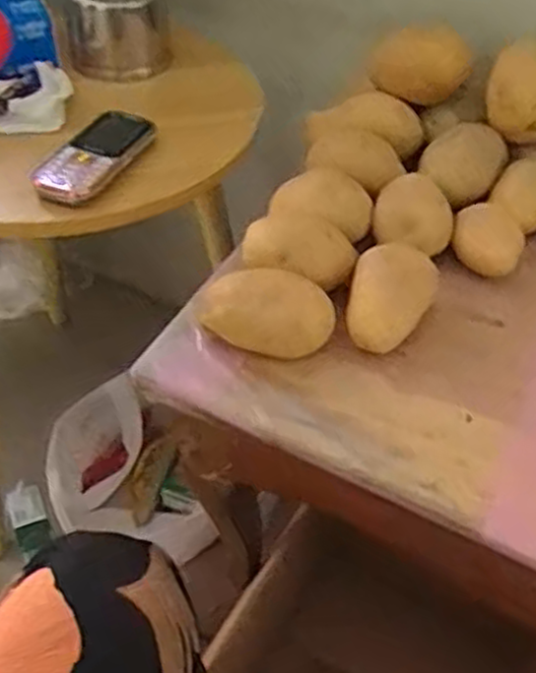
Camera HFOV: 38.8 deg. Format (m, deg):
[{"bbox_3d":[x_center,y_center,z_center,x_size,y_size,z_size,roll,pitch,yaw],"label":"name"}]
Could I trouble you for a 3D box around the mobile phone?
[{"bbox_3d":[-0.137,-0.149,0.620,0.057,0.018,0.124,18,48,14],"label":"mobile phone"}]

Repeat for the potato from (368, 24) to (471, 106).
[{"bbox_3d":[0.137,-0.246,0.686,0.083,0.052,0.047,10,47,7],"label":"potato"}]

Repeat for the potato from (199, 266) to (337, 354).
[{"bbox_3d":[0.001,-0.020,0.522,0.088,0.059,0.052,10,47,7],"label":"potato"}]

